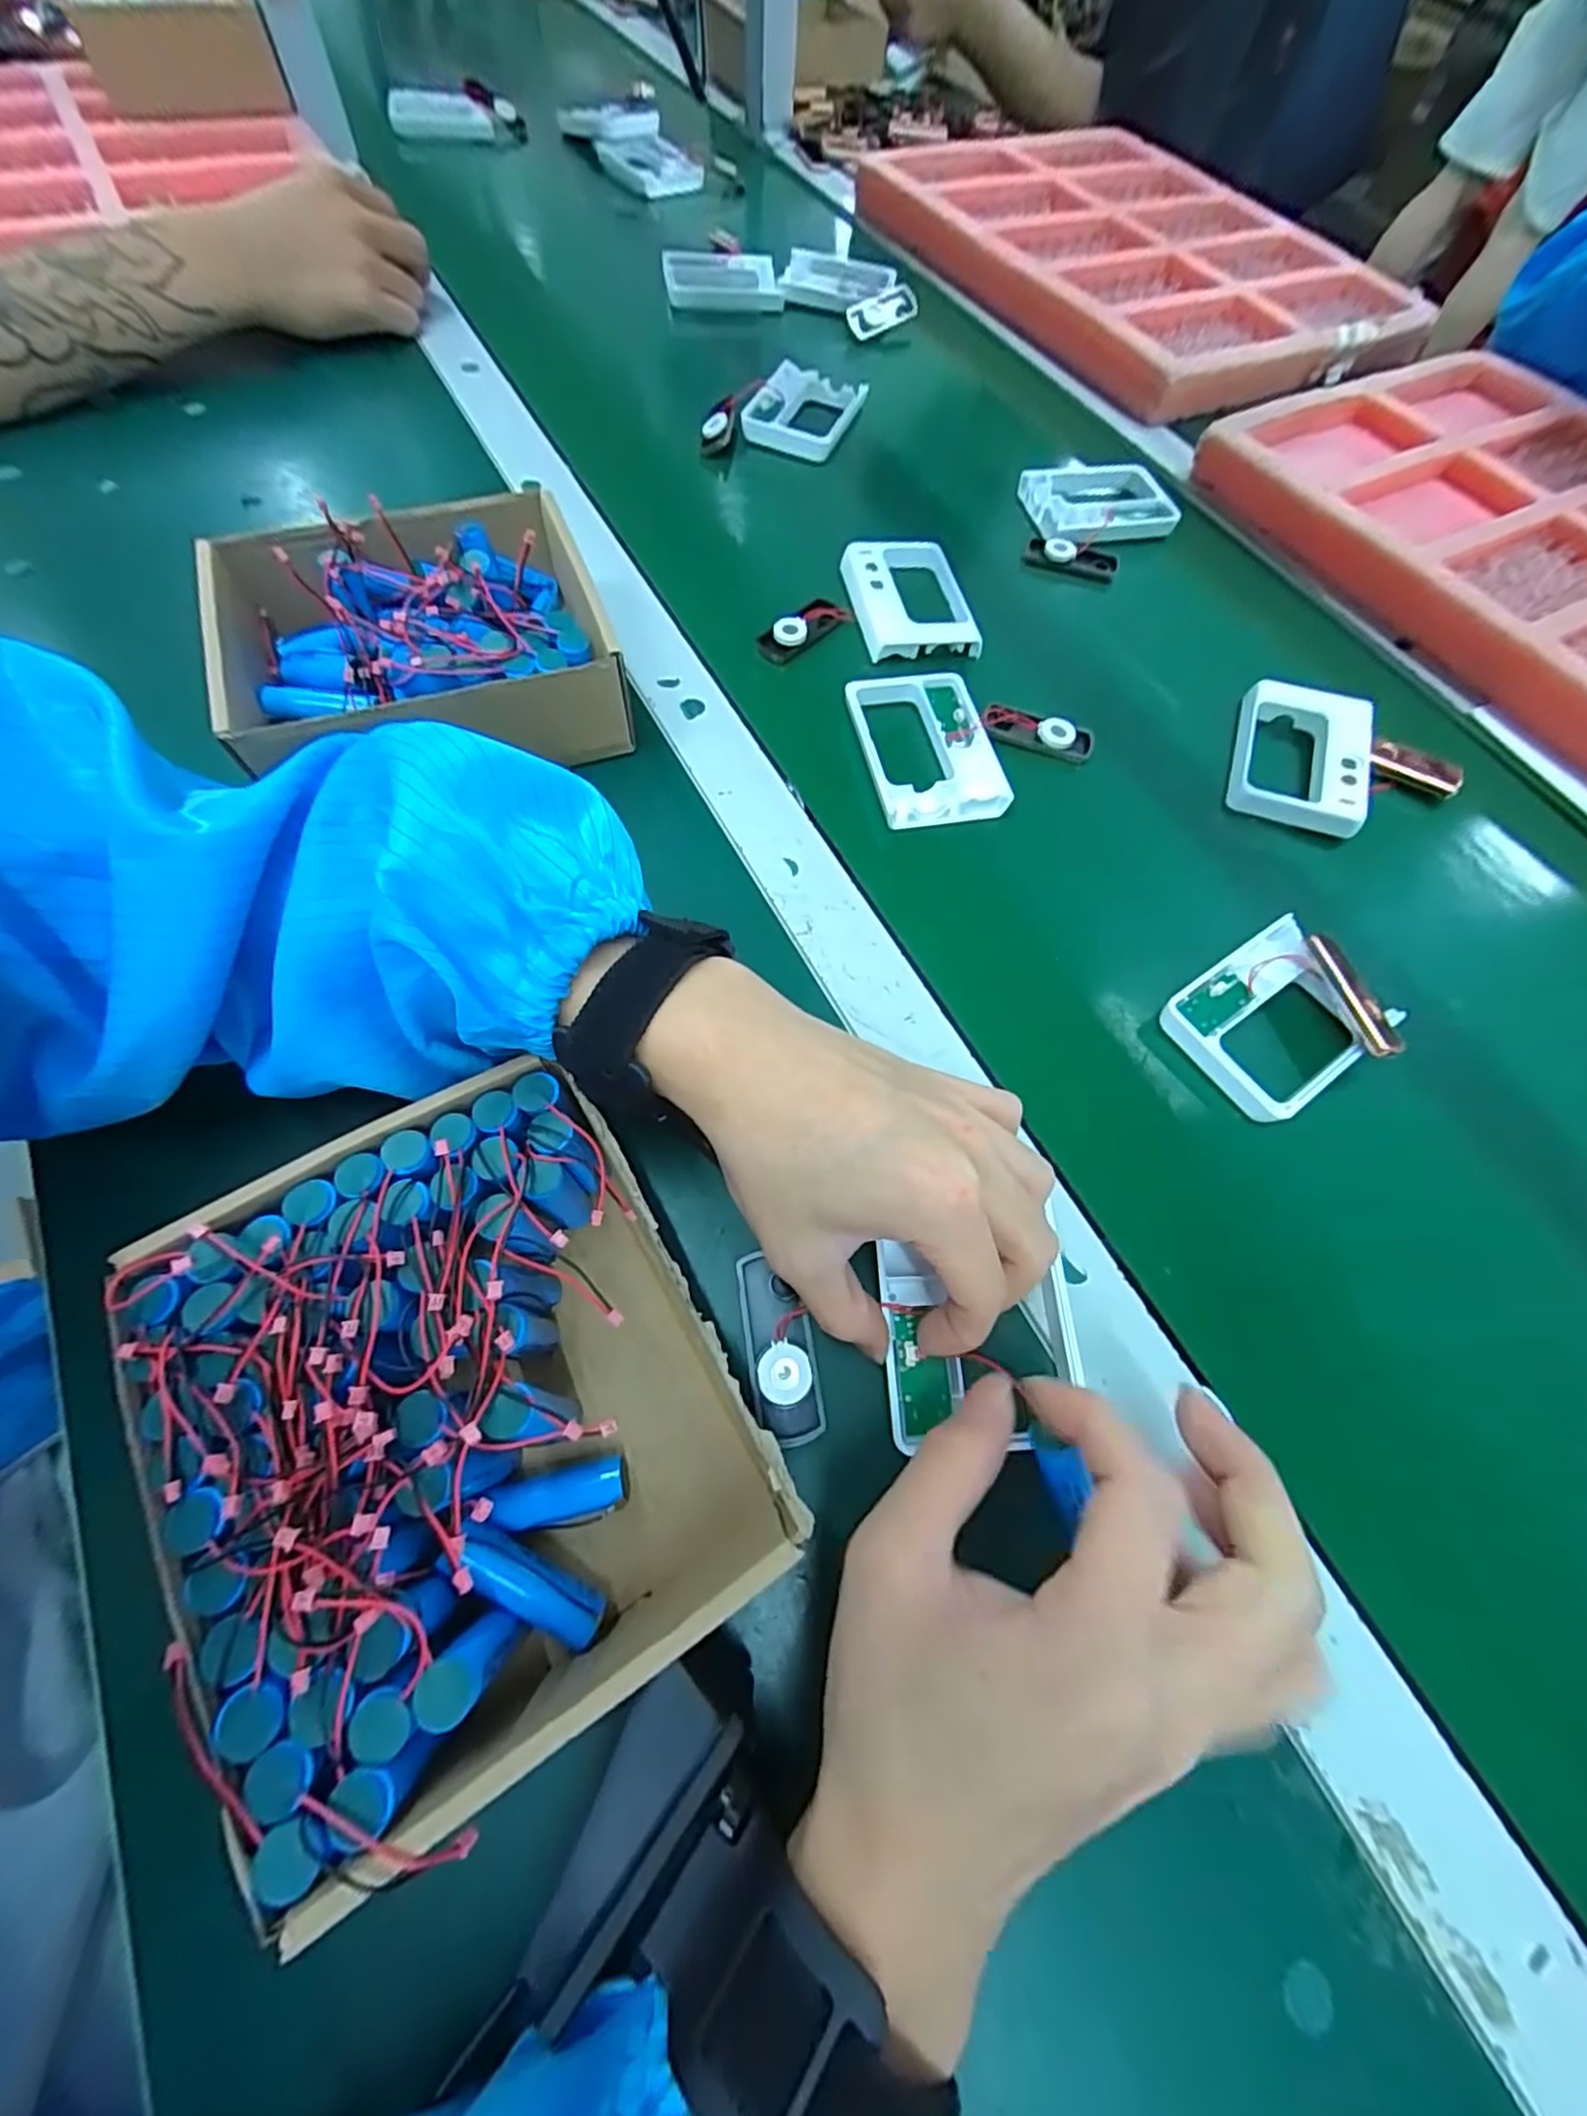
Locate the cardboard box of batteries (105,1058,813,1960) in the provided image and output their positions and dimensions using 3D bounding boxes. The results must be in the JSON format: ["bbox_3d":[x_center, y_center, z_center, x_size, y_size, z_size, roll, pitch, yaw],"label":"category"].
[{"bbox_3d":[-0.095,0.101,0.204,0.136,0.065,0.161,-29,71,-14],"label":"cardboard box of batteries"}]

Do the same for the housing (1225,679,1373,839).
[{"bbox_3d":[0.284,-0.170,0.386,0.070,0.020,0.093,23,67,6],"label":"housing"}]

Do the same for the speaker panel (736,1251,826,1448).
[{"bbox_3d":[-0.005,0.100,0.240,0.022,0.008,0.061,-9,67,-6],"label":"speaker panel"}]

